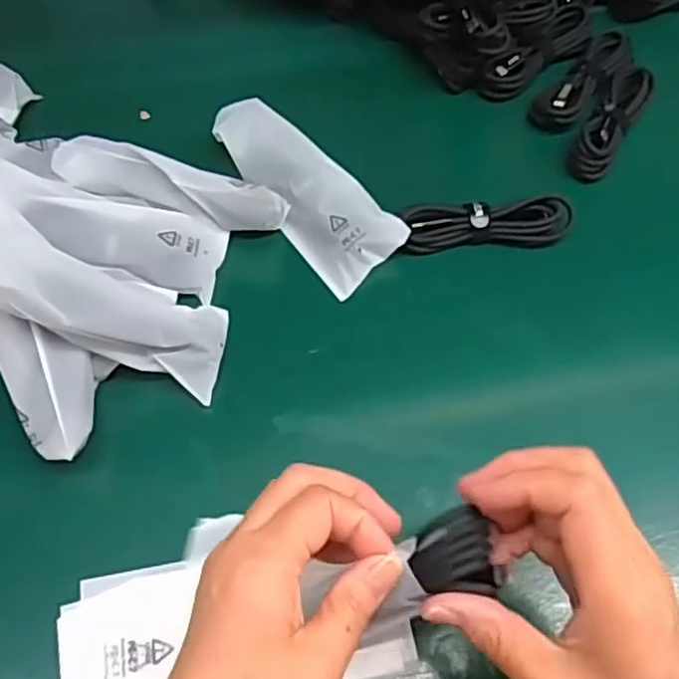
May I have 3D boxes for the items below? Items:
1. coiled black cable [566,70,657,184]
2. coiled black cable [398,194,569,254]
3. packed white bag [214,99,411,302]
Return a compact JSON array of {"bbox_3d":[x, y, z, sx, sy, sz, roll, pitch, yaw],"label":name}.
[{"bbox_3d":[0.194,-0.157,0.500,0.029,0.021,0.102,30,65,13],"label":"coiled black cable"},{"bbox_3d":[0.096,-0.076,0.458,0.109,0.020,0.029,-7,62,-5],"label":"coiled black cable"},{"bbox_3d":[-0.025,-0.097,0.462,0.054,0.024,0.147,-38,69,-19],"label":"packed white bag"}]

